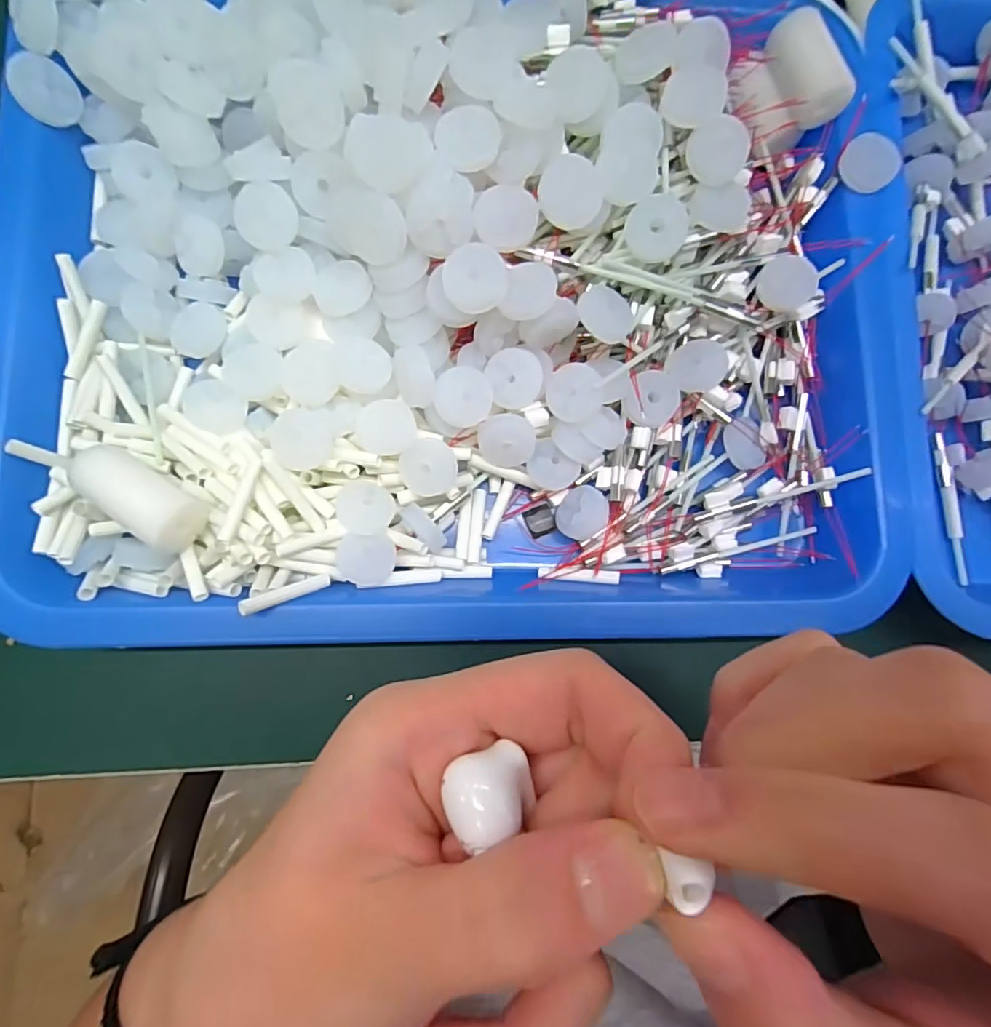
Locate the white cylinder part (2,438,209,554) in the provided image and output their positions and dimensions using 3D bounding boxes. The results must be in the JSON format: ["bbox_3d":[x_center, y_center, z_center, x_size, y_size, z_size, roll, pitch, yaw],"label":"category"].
[{"bbox_3d":[-0.128,-0.012,0.178,0.067,0.020,0.020,32,83,0],"label":"white cylinder part"}]

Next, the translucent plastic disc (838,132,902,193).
[{"bbox_3d":[0.146,-0.137,0.211,0.020,0.004,0.021,2,100,12],"label":"translucent plastic disc"}]

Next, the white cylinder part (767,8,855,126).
[{"bbox_3d":[0.123,-0.176,0.214,0.018,0.017,0.042,-18,85,-6],"label":"white cylinder part"}]

